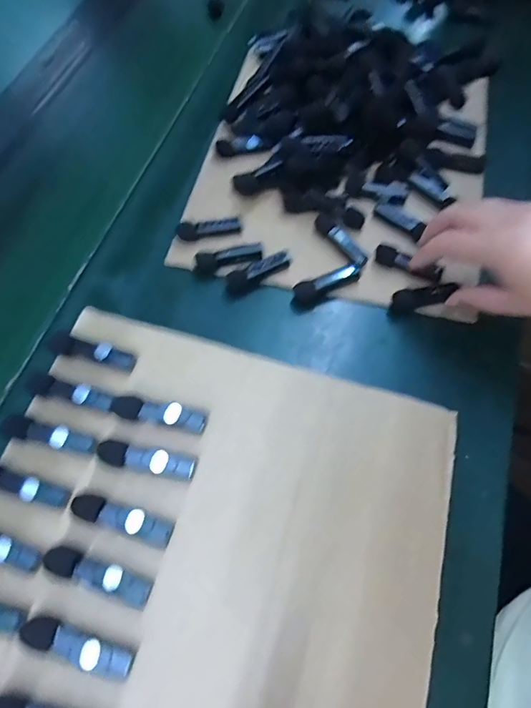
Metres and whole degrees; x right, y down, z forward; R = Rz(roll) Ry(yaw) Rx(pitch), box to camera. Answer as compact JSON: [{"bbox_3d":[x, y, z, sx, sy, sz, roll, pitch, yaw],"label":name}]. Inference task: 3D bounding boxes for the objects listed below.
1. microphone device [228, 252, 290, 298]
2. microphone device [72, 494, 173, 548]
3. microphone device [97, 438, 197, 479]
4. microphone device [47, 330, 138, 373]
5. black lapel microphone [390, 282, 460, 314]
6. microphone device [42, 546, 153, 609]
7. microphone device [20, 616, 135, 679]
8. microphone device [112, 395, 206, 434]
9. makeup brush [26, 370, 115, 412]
[{"bbox_3d":[-0.008,-0.076,0.427,0.063,0.020,0.021,-34,67,-13],"label":"microphone device"},{"bbox_3d":[-0.090,0.102,0.288,0.064,0.009,0.015,15,65,10],"label":"microphone device"},{"bbox_3d":[-0.079,0.069,0.302,0.064,0.013,0.016,11,65,9],"label":"microphone device"},{"bbox_3d":[-0.129,-0.003,0.339,0.065,0.011,0.016,15,65,10],"label":"microphone device"},{"bbox_3d":[0.141,-0.051,0.412,0.055,0.014,0.015,-14,61,12],"label":"black lapel microphone"},{"bbox_3d":[-0.100,0.131,0.273,0.066,0.011,0.015,16,66,11],"label":"microphone device"},{"bbox_3d":[-0.106,0.164,0.257,0.066,0.008,0.014,13,65,9],"label":"microphone device"},{"bbox_3d":[-0.074,0.040,0.318,0.066,0.012,0.016,11,65,9],"label":"microphone device"},{"bbox_3d":[-0.140,0.026,0.325,0.063,0.008,0.016,16,66,11],"label":"makeup brush"}]

